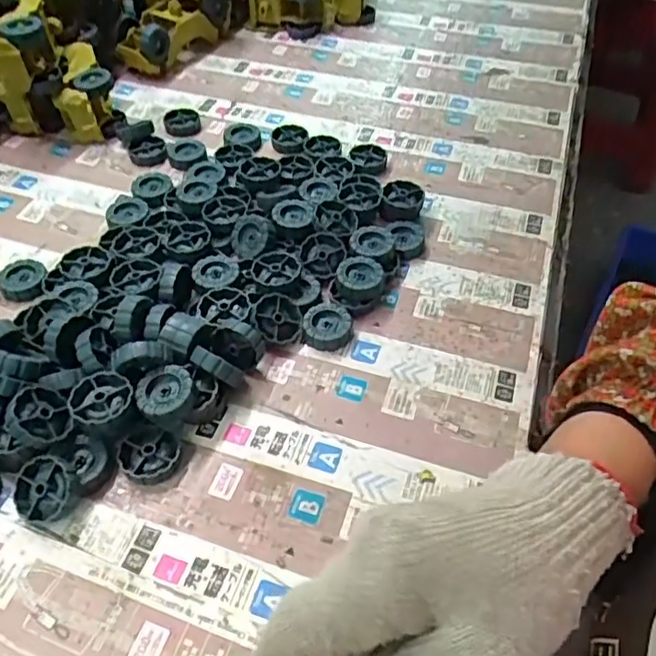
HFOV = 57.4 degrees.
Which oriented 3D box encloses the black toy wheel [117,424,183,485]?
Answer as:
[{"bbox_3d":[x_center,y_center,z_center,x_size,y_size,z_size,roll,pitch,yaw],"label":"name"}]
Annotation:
[{"bbox_3d":[-0.118,0.083,0.393,0.039,0.012,0.038,-1,52,1],"label":"black toy wheel"}]

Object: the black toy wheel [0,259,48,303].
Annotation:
[{"bbox_3d":[-0.251,-0.038,0.496,0.038,0.015,0.043,-33,59,-23],"label":"black toy wheel"}]

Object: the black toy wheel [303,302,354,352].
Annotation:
[{"bbox_3d":[0.000,-0.002,0.462,0.038,0.012,0.040,5,52,5],"label":"black toy wheel"}]

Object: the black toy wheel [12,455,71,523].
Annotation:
[{"bbox_3d":[-0.174,0.099,0.369,0.038,0.013,0.038,-3,76,14],"label":"black toy wheel"}]

